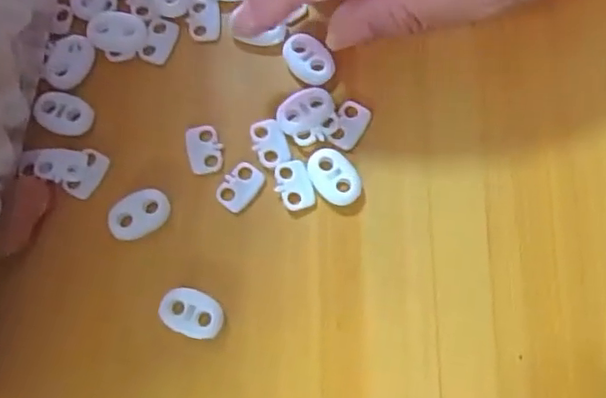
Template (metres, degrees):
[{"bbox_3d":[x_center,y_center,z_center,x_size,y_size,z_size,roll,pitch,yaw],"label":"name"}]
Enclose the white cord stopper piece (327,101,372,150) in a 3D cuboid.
[{"bbox_3d":[0.018,-0.028,0.224,0.011,0.004,0.019,25,77,6],"label":"white cord stopper piece"}]

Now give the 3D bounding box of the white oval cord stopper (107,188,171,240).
[{"bbox_3d":[-0.059,0.006,0.217,0.023,0.004,0.015,-31,77,-7],"label":"white oval cord stopper"}]

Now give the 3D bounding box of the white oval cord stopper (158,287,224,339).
[{"bbox_3d":[-0.038,0.039,0.207,0.022,0.005,0.015,22,77,6],"label":"white oval cord stopper"}]

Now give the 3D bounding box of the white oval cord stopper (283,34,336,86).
[{"bbox_3d":[0.002,-0.053,0.229,0.015,0.007,0.021,-41,79,-10],"label":"white oval cord stopper"}]

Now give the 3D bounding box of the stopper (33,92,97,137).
[{"bbox_3d":[-0.090,-0.032,0.225,0.021,0.004,0.015,10,76,3],"label":"stopper"}]

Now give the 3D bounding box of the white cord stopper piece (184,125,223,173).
[{"bbox_3d":[-0.037,-0.019,0.223,0.013,0.004,0.019,-12,76,-3],"label":"white cord stopper piece"}]

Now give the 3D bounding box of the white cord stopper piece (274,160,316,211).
[{"bbox_3d":[-0.003,-0.006,0.218,0.013,0.004,0.019,-16,76,-4],"label":"white cord stopper piece"}]

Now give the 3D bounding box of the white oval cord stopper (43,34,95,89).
[{"bbox_3d":[-0.091,-0.053,0.231,0.017,0.004,0.022,23,77,6],"label":"white oval cord stopper"}]

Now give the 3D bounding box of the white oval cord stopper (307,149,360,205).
[{"bbox_3d":[0.011,-0.008,0.218,0.015,0.004,0.022,-37,78,-9],"label":"white oval cord stopper"}]

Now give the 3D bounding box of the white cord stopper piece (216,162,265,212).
[{"bbox_3d":[-0.023,-0.005,0.219,0.012,0.004,0.018,37,79,9],"label":"white cord stopper piece"}]

